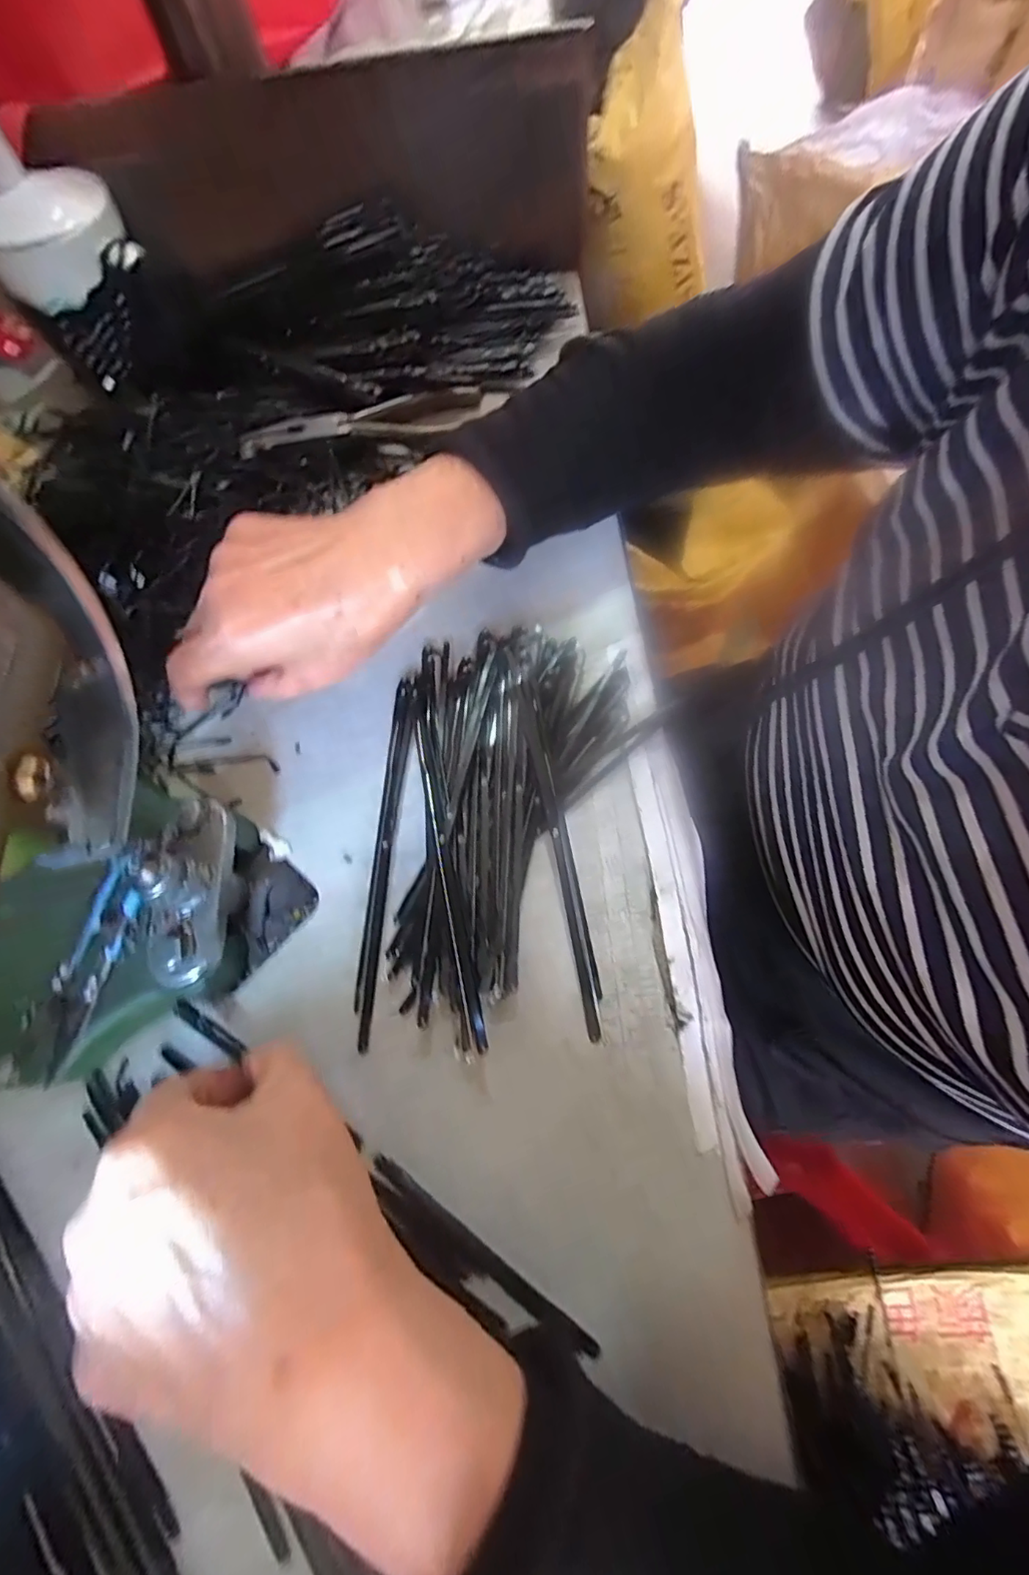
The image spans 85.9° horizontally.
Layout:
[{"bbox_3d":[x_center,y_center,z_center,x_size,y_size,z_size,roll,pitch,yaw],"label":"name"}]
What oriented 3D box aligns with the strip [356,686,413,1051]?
[{"bbox_3d":[-0.064,0.028,0.276,0.010,0.004,0.183,1,68,5],"label":"strip"}]

